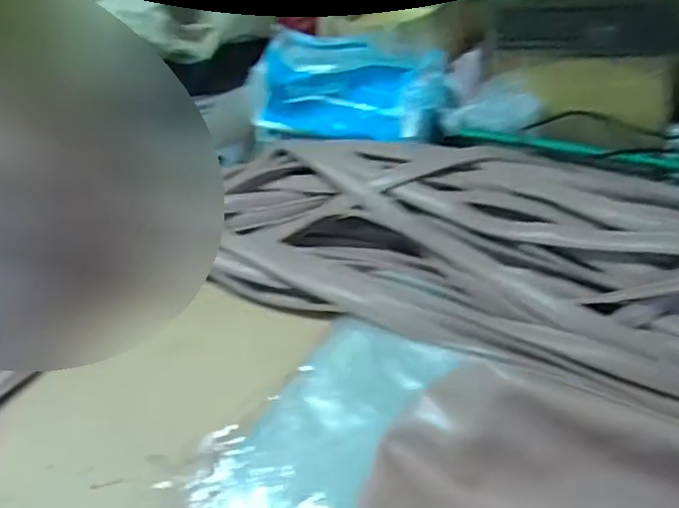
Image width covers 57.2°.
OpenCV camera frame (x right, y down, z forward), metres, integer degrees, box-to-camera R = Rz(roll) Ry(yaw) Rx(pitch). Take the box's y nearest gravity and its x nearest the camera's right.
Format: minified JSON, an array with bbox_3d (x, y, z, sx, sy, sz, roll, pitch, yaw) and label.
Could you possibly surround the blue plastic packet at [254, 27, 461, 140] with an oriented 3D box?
[{"bbox_3d":[0.011,-0.201,0.711,0.232,0.086,0.082,11,40,23],"label":"blue plastic packet"}]

